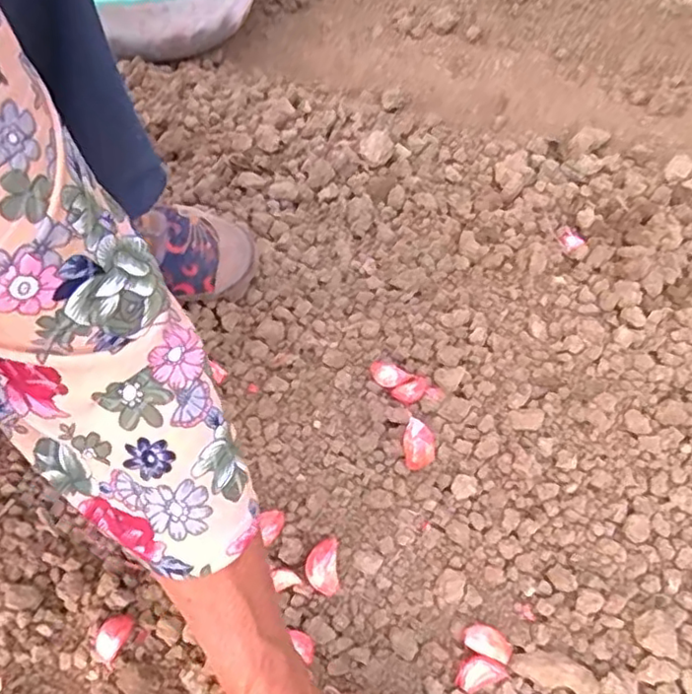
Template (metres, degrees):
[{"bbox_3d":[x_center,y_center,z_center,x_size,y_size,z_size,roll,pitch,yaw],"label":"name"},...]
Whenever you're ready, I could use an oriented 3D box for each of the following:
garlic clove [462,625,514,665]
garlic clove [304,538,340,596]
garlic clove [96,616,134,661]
[{"bbox_3d":[0.096,0.200,0.421,0.033,0.014,0.019,26,63,11],"label":"garlic clove"},{"bbox_3d":[-0.017,0.155,0.439,0.023,0.022,0.035,-2,61,-4],"label":"garlic clove"},{"bbox_3d":[-0.154,0.192,0.414,0.018,0.016,0.026,28,64,12],"label":"garlic clove"}]

